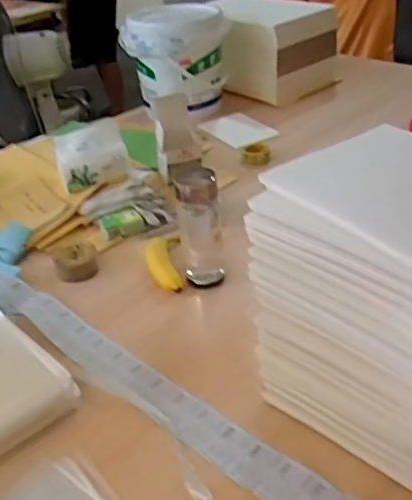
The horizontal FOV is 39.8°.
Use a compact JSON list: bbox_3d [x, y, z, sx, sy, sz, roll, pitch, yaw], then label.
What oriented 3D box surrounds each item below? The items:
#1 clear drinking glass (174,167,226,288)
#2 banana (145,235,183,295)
[{"bbox_3d":[-0.008,-0.027,0.886,0.063,0.176,0.084,-6,36,2],"label":"clear drinking glass"},{"bbox_3d":[-0.070,0.019,0.947,0.055,0.027,0.142,-6,36,1],"label":"banana"}]

